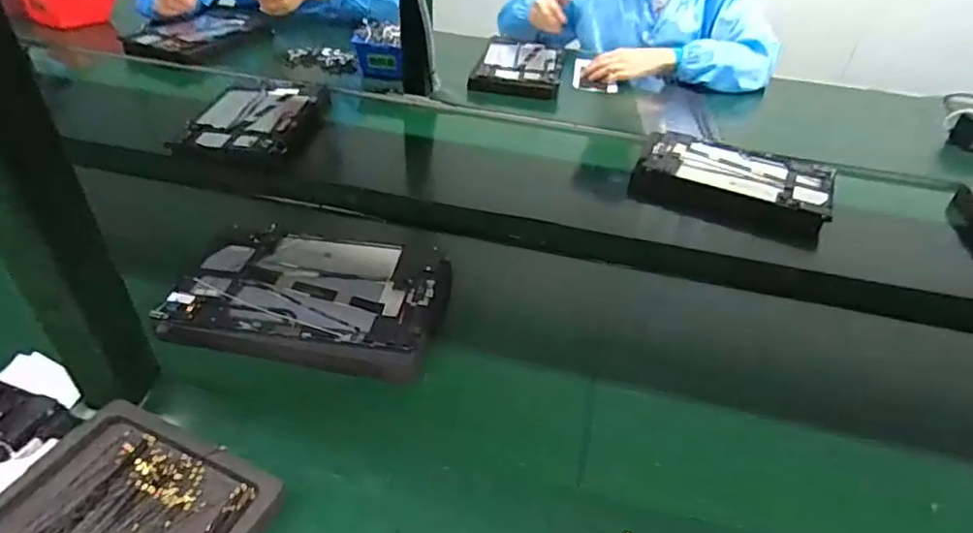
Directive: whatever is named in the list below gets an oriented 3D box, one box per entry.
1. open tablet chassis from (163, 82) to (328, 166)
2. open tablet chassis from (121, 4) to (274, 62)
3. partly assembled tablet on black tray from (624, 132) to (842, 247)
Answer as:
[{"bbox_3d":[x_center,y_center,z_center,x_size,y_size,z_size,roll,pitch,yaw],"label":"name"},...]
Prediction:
[{"bbox_3d":[-0.340,-0.212,0.854,0.161,0.029,0.260,4,41,-3],"label":"open tablet chassis"},{"bbox_3d":[-0.562,-0.457,1.136,0.155,0.036,0.265,20,41,17],"label":"open tablet chassis"},{"bbox_3d":[0.351,-0.121,0.829,0.259,0.051,0.155,18,41,15],"label":"partly assembled tablet on black tray"}]

